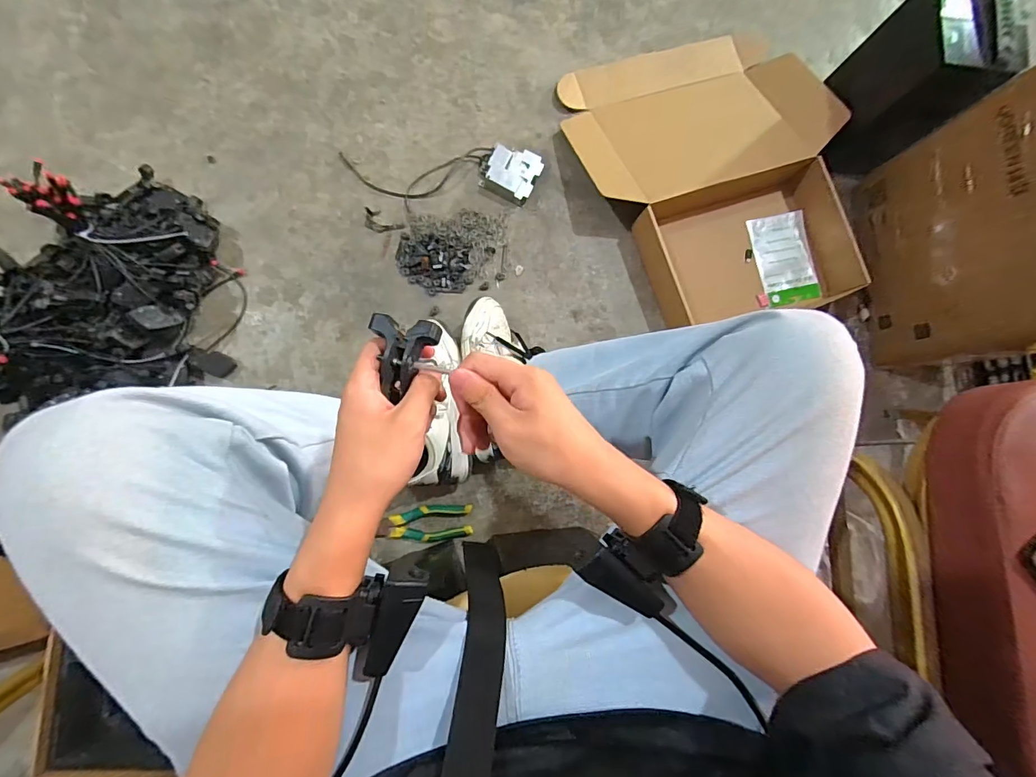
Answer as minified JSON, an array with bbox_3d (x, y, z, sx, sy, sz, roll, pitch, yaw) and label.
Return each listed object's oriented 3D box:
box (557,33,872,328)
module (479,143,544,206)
[{"bbox_3d":[0.366,-0.395,0.835,0.465,0.100,0.584,-19,88,-8],"label":"box"},{"bbox_3d":[-0.017,-0.401,0.820,0.105,0.032,0.098,26,83,-4],"label":"module"}]

